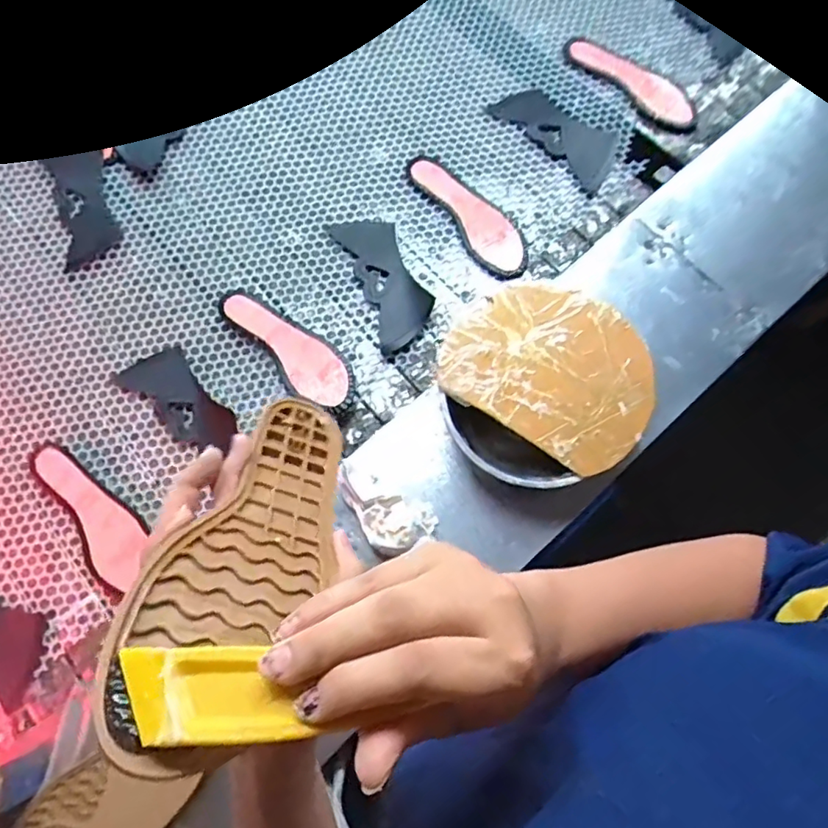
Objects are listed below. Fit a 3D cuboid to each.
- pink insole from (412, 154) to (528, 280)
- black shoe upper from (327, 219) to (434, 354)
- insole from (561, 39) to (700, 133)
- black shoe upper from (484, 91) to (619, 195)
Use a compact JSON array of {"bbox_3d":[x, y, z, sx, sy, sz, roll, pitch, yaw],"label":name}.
[{"bbox_3d":[0.087,-0.298,0.837,0.077,0.020,0.234,-34,76,-10],"label":"pink insole"},{"bbox_3d":[-0.040,-0.192,0.801,0.086,0.016,0.209,-22,75,-7],"label":"black shoe upper"},{"bbox_3d":[0.367,-0.553,0.939,0.106,0.021,0.246,-37,77,-22],"label":"insole"},{"bbox_3d":[0.223,-0.443,0.893,0.216,0.010,0.107,39,77,10],"label":"black shoe upper"}]

